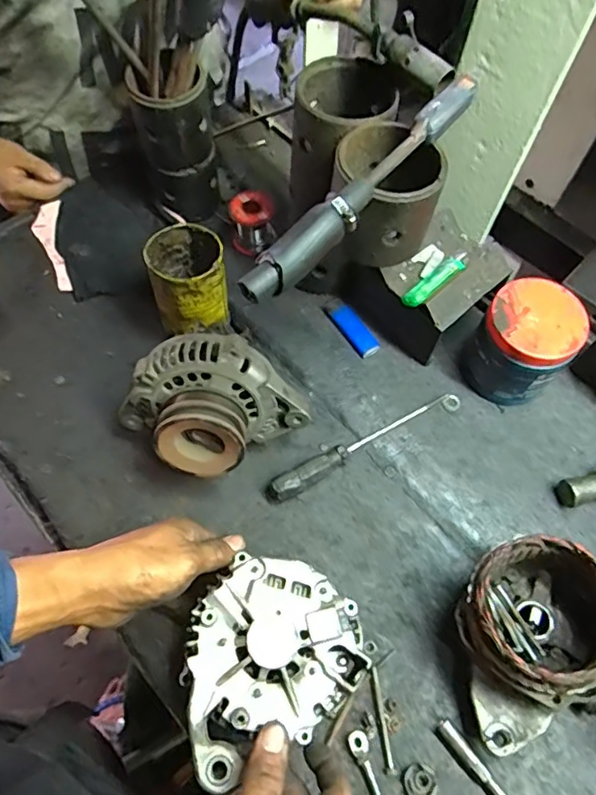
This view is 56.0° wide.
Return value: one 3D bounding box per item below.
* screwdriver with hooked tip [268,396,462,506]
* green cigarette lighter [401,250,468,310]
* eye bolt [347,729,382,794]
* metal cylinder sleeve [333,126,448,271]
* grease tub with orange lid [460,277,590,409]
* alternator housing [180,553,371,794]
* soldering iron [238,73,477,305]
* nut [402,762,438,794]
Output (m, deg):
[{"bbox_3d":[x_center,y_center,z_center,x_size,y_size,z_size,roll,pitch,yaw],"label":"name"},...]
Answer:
[{"bbox_3d":[0.072,0.045,0.569,0.223,0.028,0.022,-25,67,-15],"label":"screwdriver with hooked tip"},{"bbox_3d":[0.141,-0.119,0.569,0.082,0.018,0.022,-35,70,-19],"label":"green cigarette lighter"},{"bbox_3d":[0.057,0.295,0.448,0.016,0.007,0.053,-24,67,-15],"label":"eye bolt"},{"bbox_3d":[0.071,-0.170,0.470,0.087,0.078,0.096,8,63,0],"label":"metal cylinder sleeve"},{"bbox_3d":[0.228,-0.052,0.577,0.088,0.106,0.089,2,63,-3],"label":"grease tub with orange lid"},{"bbox_3d":[-0.017,0.184,0.408,0.129,0.038,0.124,-12,65,-10],"label":"alternator housing"},{"bbox_3d":[0.053,-0.158,0.416,0.028,0.030,0.264,39,67,15],"label":"soldering iron"},{"bbox_3d":[0.097,0.304,0.445,0.026,0.009,0.024,2,63,-3],"label":"nut"}]

